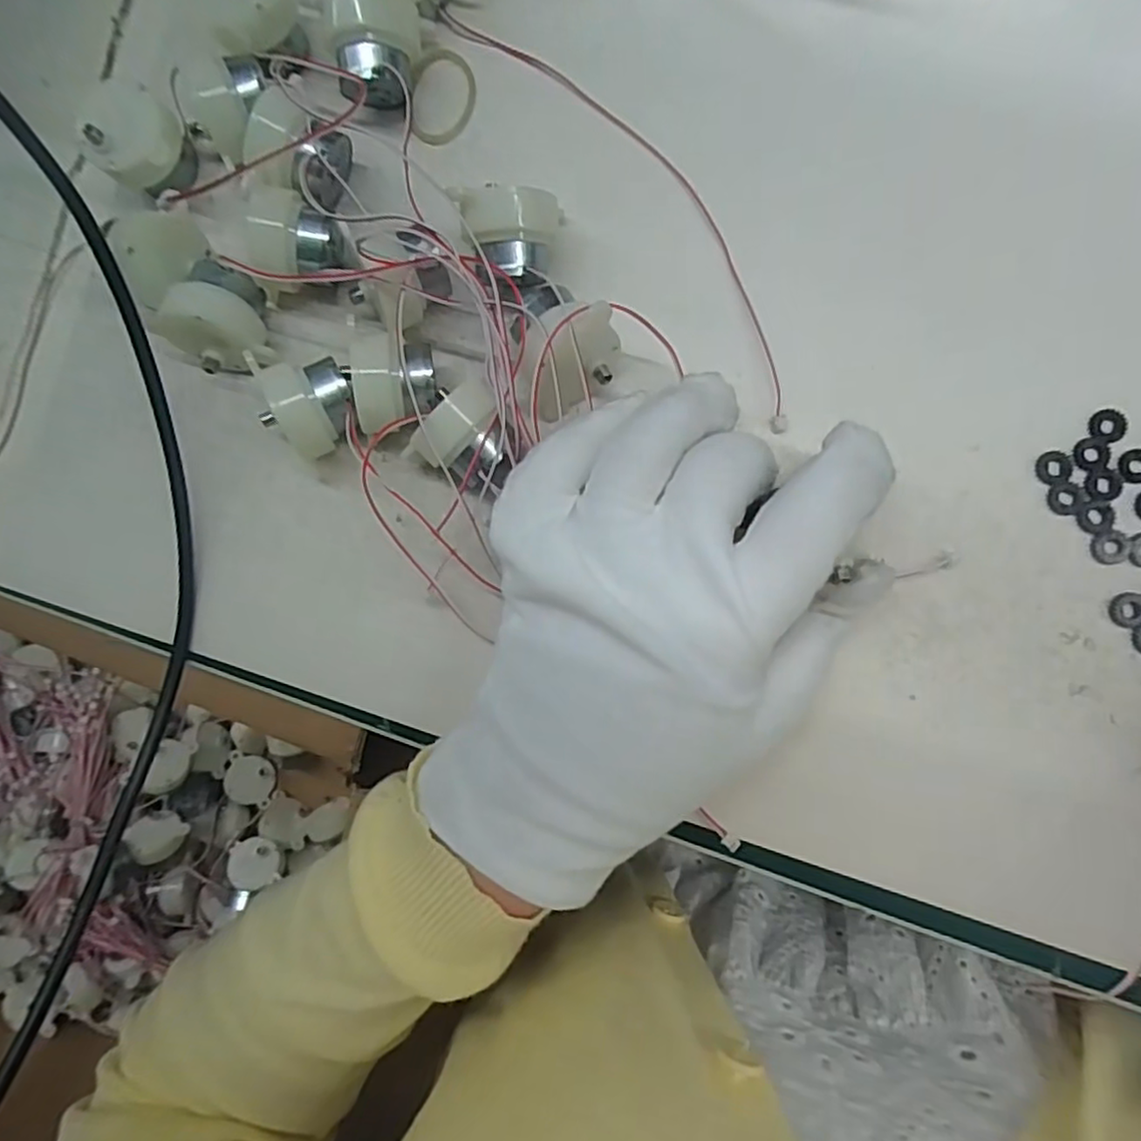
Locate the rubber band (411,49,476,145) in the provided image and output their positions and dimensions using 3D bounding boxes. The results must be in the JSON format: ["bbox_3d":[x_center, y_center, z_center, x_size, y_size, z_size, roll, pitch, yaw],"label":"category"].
[{"bbox_3d":[-0.046,-0.171,0.241,0.023,0.004,0.034,2,88,8],"label":"rubber band"}]

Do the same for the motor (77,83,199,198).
[{"bbox_3d":[-0.150,-0.150,0.238,0.026,0.029,0.030,42,93,7],"label":"motor"}]

